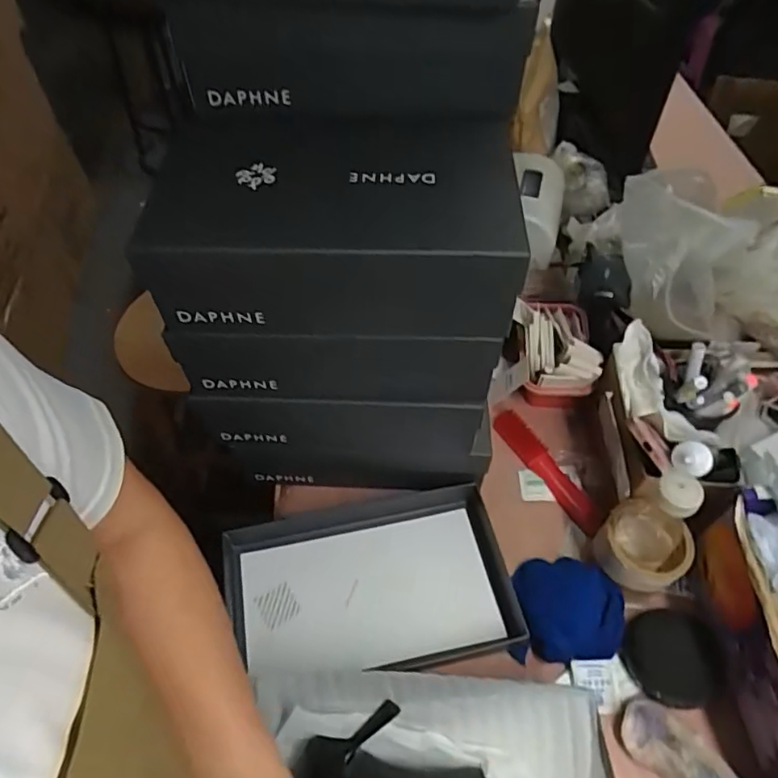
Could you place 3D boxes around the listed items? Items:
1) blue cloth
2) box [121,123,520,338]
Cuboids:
[{"bbox_3d":[0.190,0.229,0.623,0.107,0.061,0.113,5,53,4],"label":"blue cloth"},{"bbox_3d":[-0.043,-0.146,0.517,0.292,0.103,0.184,1,53,2],"label":"box"}]

